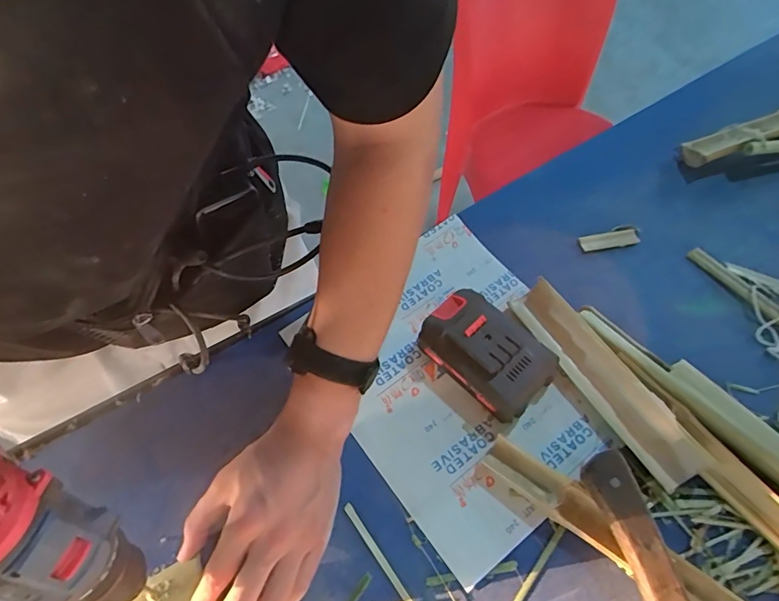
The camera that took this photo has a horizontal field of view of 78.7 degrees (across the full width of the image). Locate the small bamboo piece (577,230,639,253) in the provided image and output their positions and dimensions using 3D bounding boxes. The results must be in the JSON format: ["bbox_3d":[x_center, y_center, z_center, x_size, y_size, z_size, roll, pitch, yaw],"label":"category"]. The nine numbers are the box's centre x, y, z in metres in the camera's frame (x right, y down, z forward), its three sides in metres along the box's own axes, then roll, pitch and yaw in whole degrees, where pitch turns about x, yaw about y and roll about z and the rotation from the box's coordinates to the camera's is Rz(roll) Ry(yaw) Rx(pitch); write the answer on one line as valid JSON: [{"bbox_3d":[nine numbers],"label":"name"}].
[{"bbox_3d":[0.234,-0.065,0.504,0.059,0.012,0.015,-11,60,-3],"label":"small bamboo piece"}]

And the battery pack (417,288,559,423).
[{"bbox_3d":[0.087,0.045,0.434,0.075,0.046,0.118,-40,65,-18],"label":"battery pack"}]

